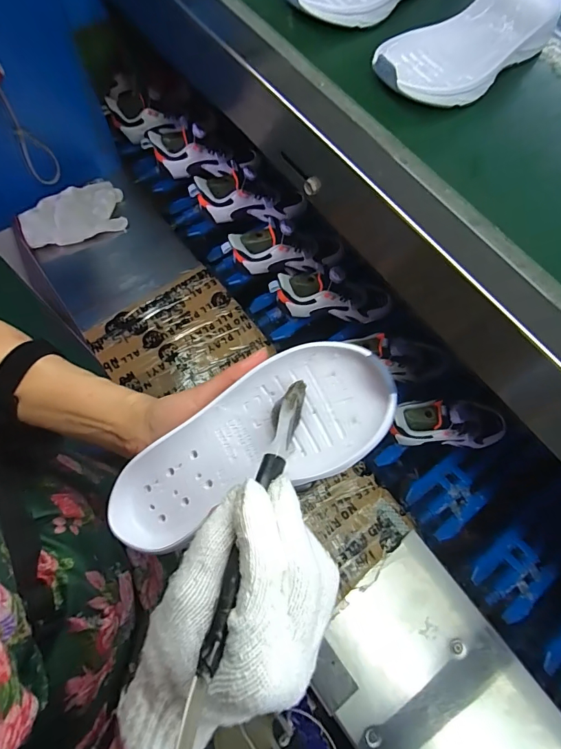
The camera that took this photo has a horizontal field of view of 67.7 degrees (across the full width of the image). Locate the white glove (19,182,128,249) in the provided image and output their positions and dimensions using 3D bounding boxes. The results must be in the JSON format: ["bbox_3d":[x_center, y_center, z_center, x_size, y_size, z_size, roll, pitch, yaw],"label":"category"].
[{"bbox_3d":[-0.373,-0.287,0.755,0.174,0.047,0.081,-24,69,-9],"label":"white glove"}]

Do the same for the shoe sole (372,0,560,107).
[{"bbox_3d":[0.181,-0.308,0.397,0.212,0.039,0.084,-32,70,-12],"label":"shoe sole"}]

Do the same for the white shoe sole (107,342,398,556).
[{"bbox_3d":[-0.026,0.048,0.286,0.209,0.028,0.082,-30,68,12],"label":"white shoe sole"}]

